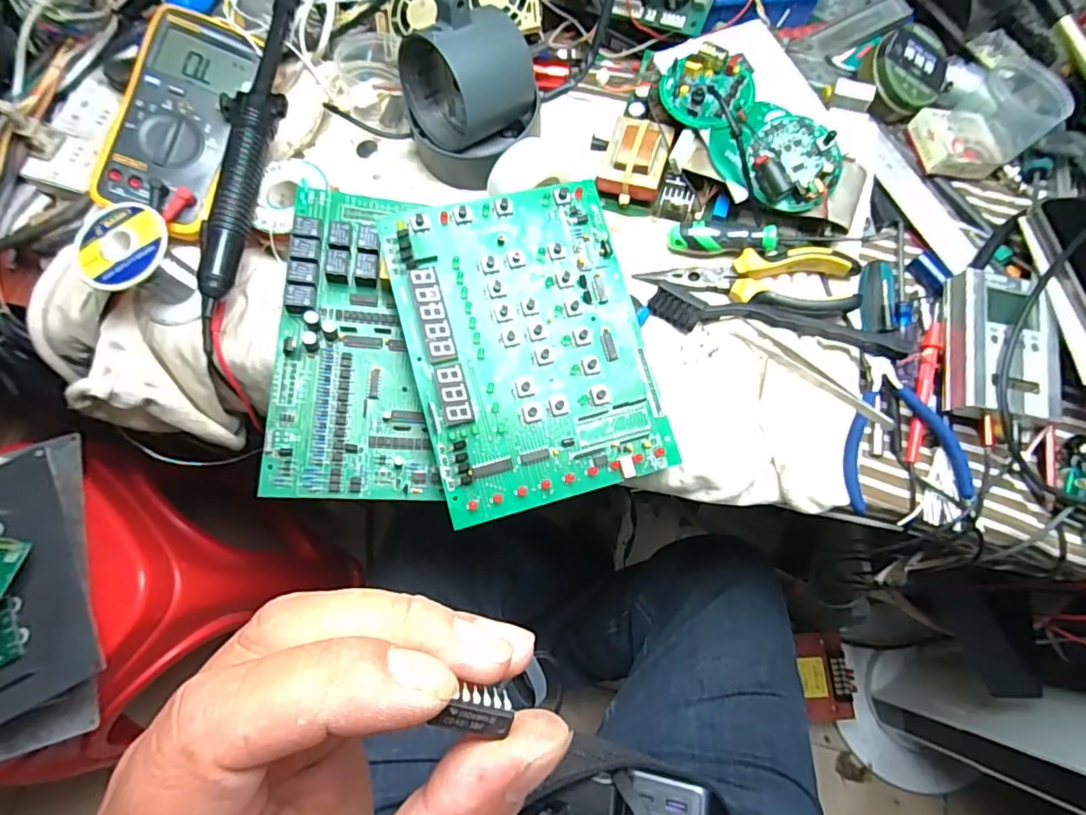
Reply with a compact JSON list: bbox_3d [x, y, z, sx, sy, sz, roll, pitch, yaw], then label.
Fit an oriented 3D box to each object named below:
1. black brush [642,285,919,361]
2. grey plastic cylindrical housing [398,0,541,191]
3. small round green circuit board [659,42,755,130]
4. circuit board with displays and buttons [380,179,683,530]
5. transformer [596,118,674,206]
[{"bbox_3d":[0.174,-0.062,0.400,0.186,0.026,0.028,12,73,4],"label":"black brush"},{"bbox_3d":[-0.062,-0.244,0.421,0.092,0.112,0.089,0,73,0],"label":"grey plastic cylindrical housing"},{"bbox_3d":[0.127,-0.246,0.427,0.069,0.029,0.064,0,73,0],"label":"small round green circuit board"},{"bbox_3d":[-0.008,-0.044,0.373,0.157,0.008,0.209,-14,83,-10],"label":"circuit board with displays and buttons"},{"bbox_3d":[0.073,-0.198,0.443,0.049,0.037,0.060,16,74,5],"label":"transformer"}]

